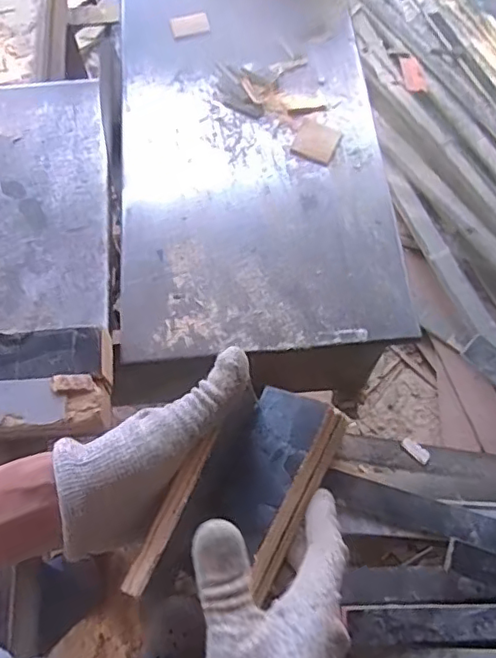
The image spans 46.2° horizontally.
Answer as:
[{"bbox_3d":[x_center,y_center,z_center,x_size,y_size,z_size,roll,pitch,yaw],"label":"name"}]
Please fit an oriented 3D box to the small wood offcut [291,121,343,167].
[{"bbox_3d":[0.104,-0.277,0.869,0.065,0.010,0.060,24,68,10],"label":"small wood offcut"}]

